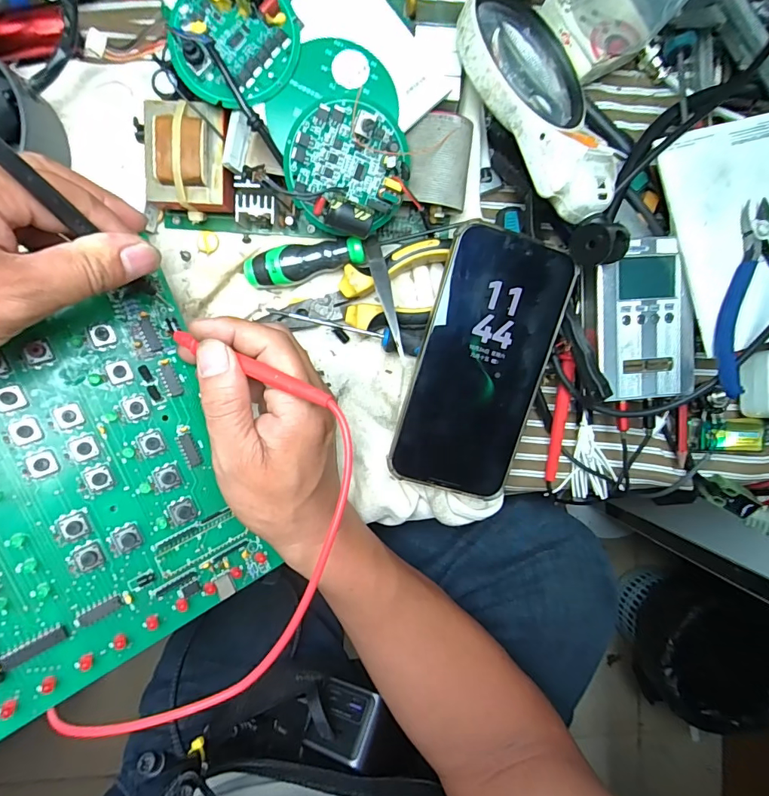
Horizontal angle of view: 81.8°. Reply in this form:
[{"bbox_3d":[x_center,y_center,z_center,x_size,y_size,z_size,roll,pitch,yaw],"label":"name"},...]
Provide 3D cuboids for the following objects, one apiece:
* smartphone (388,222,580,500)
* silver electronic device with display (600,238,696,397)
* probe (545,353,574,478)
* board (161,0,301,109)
[{"bbox_3d":[0.061,-0.019,0.276,0.080,0.005,0.159,15,97,-7],"label":"smartphone"},{"bbox_3d":[0.168,-0.050,0.290,0.062,0.017,0.098,-3,93,-3],"label":"silver electronic device with display"},{"bbox_3d":[0.124,0.015,0.312,0.011,0.010,0.094,1,106,-3],"label":"probe"},{"bbox_3d":[-0.084,-0.194,0.241,0.071,0.026,0.060,0,93,-3],"label":"board"}]

